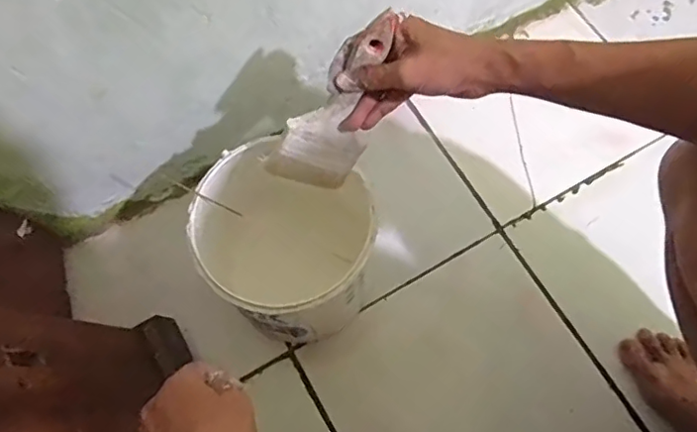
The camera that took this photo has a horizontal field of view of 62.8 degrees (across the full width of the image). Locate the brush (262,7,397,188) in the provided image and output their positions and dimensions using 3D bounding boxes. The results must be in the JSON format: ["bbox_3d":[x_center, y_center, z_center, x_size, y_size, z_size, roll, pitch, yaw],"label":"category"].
[{"bbox_3d":[-0.002,-0.092,0.493,0.074,0.178,0.026,16,44,-23],"label":"brush"}]

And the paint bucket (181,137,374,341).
[{"bbox_3d":[-0.062,0.031,0.628,0.178,0.184,0.186,-5,68,-2],"label":"paint bucket"}]

